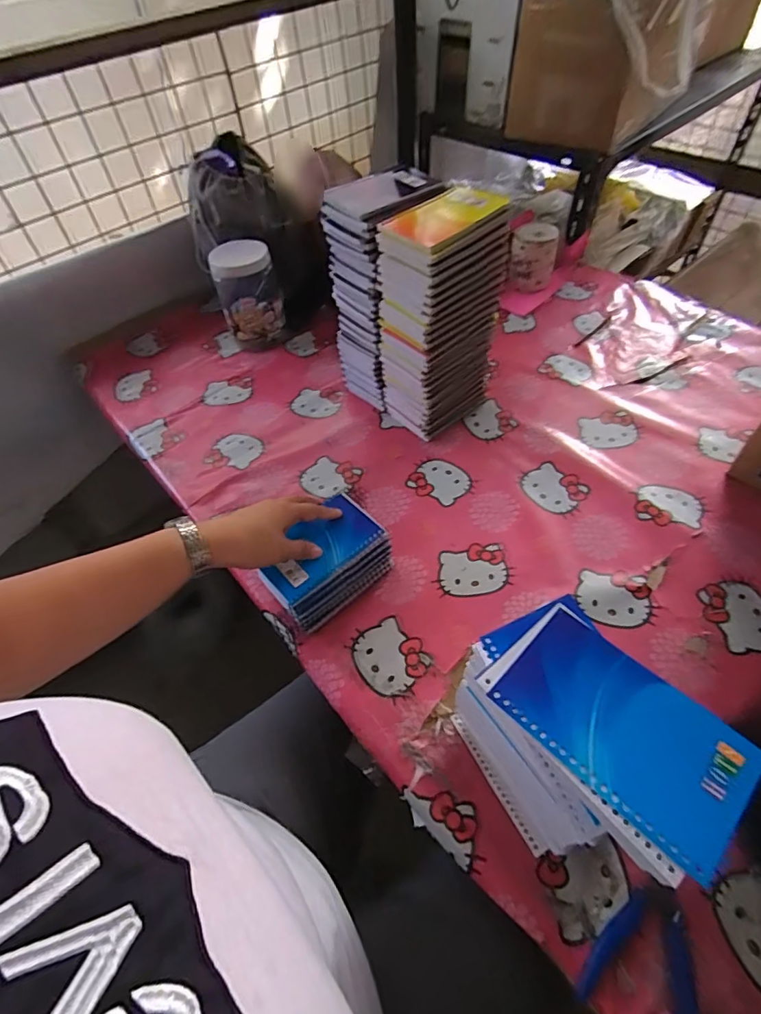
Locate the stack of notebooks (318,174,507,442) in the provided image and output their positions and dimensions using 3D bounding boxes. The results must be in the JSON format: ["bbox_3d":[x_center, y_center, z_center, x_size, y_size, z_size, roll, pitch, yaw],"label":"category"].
[{"bbox_3d":[0.044,-0.266,0.683,0.134,0.282,0.199,-35,57,-20],"label":"stack of notebooks"}]

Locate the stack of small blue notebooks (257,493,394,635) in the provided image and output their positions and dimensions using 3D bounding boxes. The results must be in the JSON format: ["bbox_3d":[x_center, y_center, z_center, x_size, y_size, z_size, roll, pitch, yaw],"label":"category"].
[{"bbox_3d":[-0.063,0.062,0.565,0.135,0.074,0.085,-38,58,-22],"label":"stack of small blue notebooks"}]

